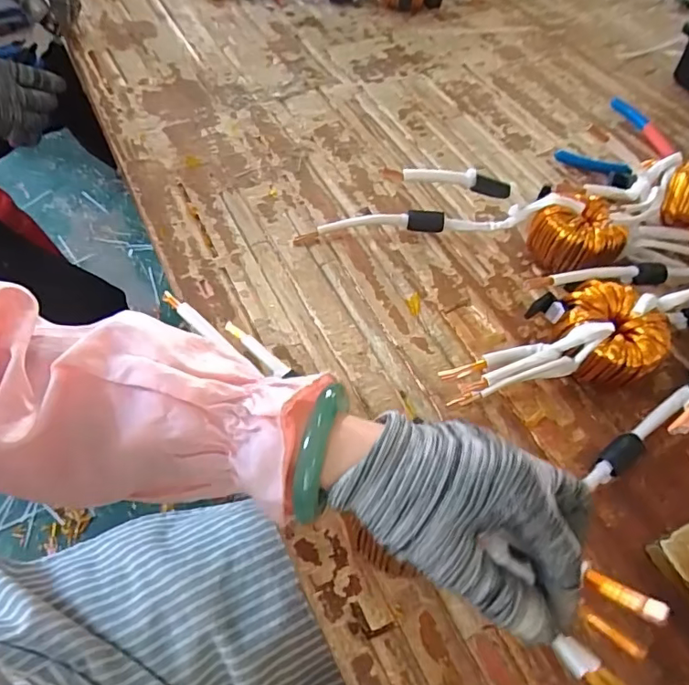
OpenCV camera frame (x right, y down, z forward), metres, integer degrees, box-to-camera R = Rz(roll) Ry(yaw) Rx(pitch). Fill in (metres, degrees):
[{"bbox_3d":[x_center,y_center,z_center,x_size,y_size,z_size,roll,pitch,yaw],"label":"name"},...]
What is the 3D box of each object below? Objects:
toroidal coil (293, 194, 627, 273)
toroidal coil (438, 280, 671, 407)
[{"bbox_3d":[0.094,-0.101,0.429,0.262,0.056,0.066,9,55,4],"label":"toroidal coil"},{"bbox_3d":[0.145,0.011,0.359,0.149,0.053,0.071,-19,58,-15],"label":"toroidal coil"}]

